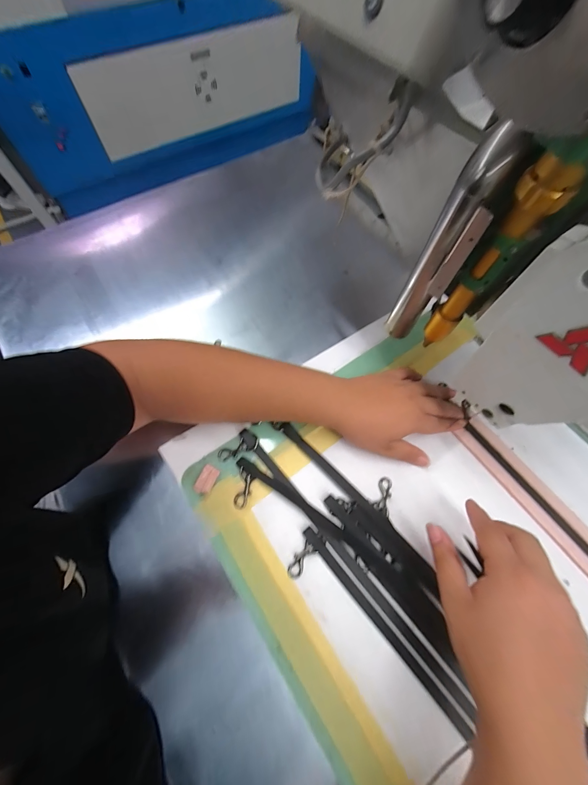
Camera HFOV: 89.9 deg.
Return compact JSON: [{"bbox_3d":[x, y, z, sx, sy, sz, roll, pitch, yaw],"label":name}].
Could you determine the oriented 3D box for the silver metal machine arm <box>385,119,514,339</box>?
[{"bbox_3d":[0.135,-0.124,0.284,0.023,0.204,0.027,-5,66,-5],"label":"silver metal machine arm"}]

